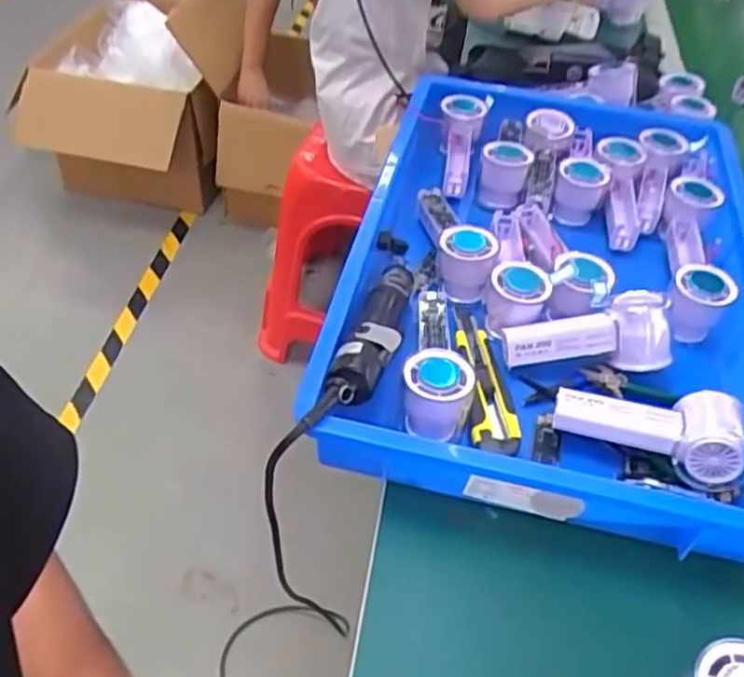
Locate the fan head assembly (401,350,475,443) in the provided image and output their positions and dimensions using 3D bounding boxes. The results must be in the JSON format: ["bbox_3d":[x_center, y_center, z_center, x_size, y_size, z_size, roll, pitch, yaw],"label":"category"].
[{"bbox_3d":[0.051,0.044,0.566,0.055,0.046,0.058,4,47,-4],"label":"fan head assembly"}]

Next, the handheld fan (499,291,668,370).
[{"bbox_3d":[0.188,-0.003,0.631,0.142,0.056,0.054,-6,46,8],"label":"handheld fan"}]

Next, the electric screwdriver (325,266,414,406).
[{"bbox_3d":[0.007,-0.013,0.593,0.040,0.033,0.198,15,33,6],"label":"electric screwdriver"}]

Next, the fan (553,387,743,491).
[{"bbox_3d":[0.217,0.065,0.560,0.140,0.051,0.068,16,47,7],"label":"fan"}]

